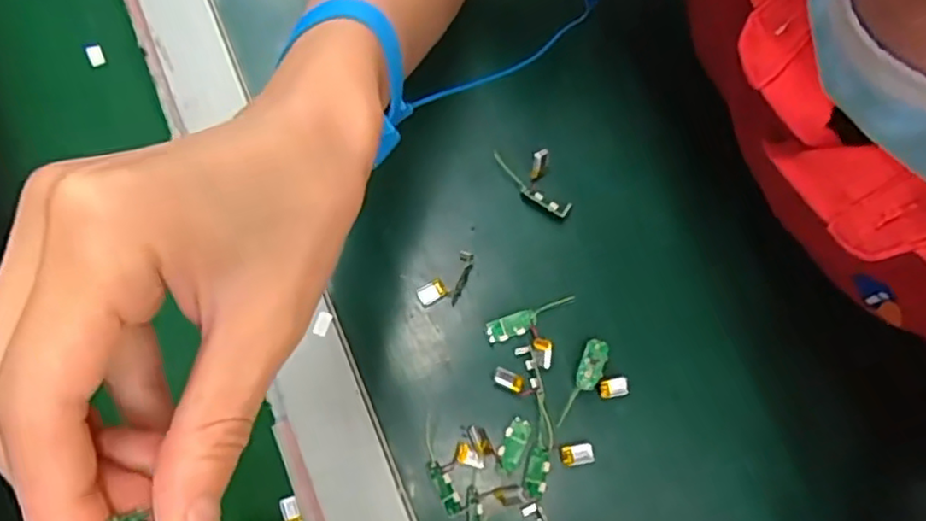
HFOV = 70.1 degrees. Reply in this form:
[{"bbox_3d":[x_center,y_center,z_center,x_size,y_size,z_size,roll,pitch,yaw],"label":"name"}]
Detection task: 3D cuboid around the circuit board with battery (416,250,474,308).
[{"bbox_3d":[-0.007,0.012,0.360,0.038,0.004,0.019,-43,81,-14],"label":"circuit board with battery"}]

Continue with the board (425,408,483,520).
[{"bbox_3d":[-0.006,0.101,0.336,0.026,0.008,0.049,-24,77,-10],"label":"board"}]

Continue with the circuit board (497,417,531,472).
[{"bbox_3d":[0.026,0.094,0.337,0.012,0.004,0.026,24,74,3],"label":"circuit board"}]

